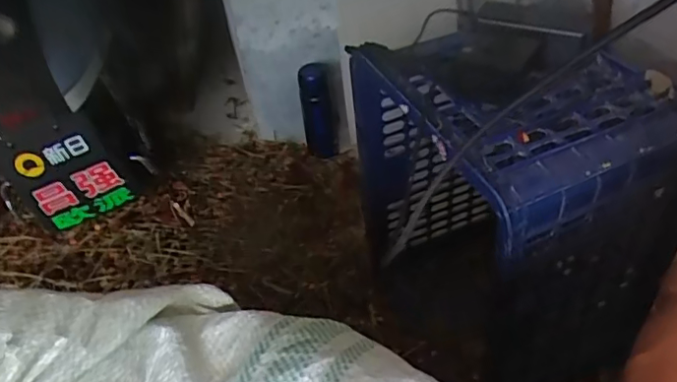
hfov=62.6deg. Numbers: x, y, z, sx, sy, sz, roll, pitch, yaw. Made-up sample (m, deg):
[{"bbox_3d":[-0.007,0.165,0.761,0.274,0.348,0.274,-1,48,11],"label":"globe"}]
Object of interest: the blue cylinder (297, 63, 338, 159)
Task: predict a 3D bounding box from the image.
[{"bbox_3d":[-0.045,-0.182,1.249,0.071,0.197,0.059,-6,41,-1],"label":"blue cylinder"}]

